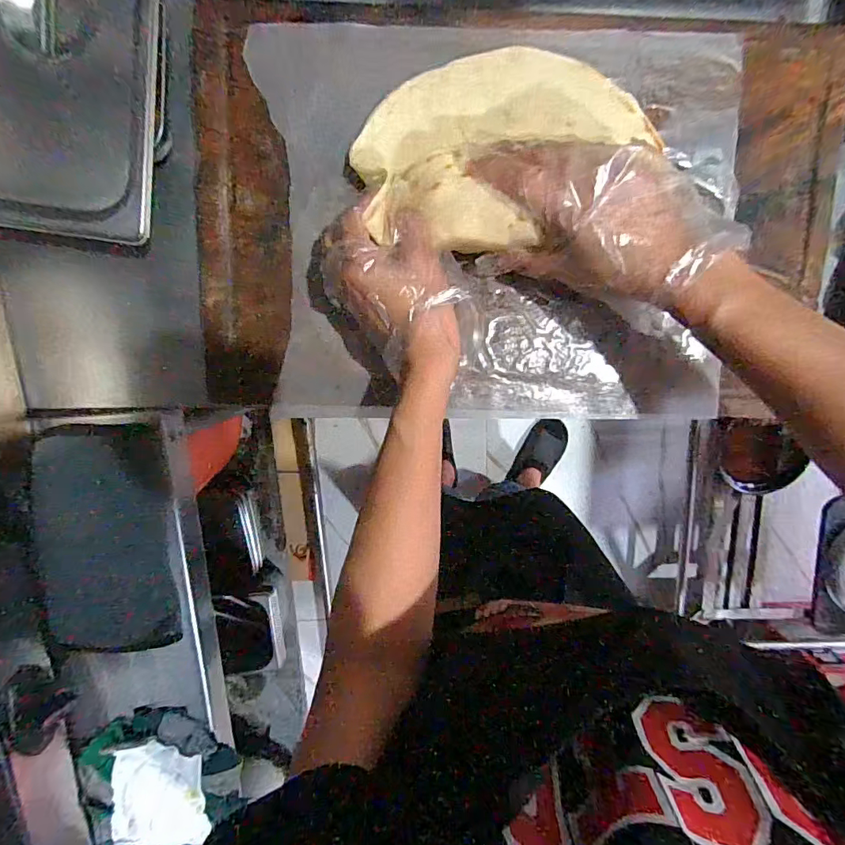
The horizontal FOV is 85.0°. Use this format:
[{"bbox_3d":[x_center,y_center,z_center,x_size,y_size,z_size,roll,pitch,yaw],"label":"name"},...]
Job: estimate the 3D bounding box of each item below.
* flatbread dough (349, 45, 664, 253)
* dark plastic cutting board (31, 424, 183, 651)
[{"bbox_3d":[0.063,-0.202,0.333,0.219,0.055,0.143,-13,99,1],"label":"flatbread dough"},{"bbox_3d":[-0.321,0.125,0.480,0.017,0.122,0.240,4,96,37],"label":"dark plastic cutting board"}]

